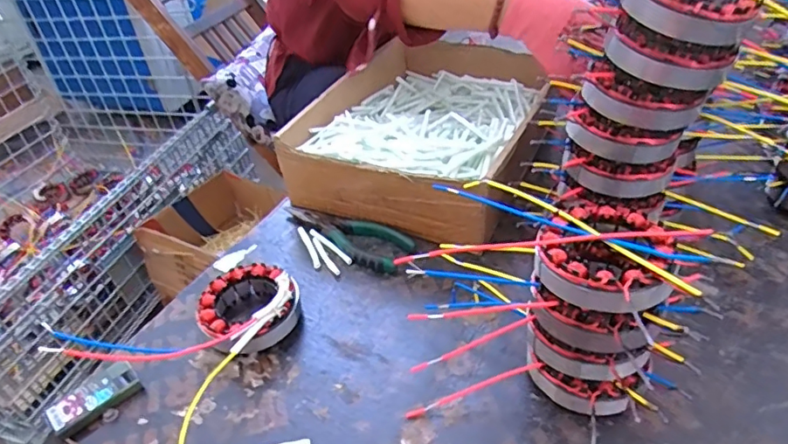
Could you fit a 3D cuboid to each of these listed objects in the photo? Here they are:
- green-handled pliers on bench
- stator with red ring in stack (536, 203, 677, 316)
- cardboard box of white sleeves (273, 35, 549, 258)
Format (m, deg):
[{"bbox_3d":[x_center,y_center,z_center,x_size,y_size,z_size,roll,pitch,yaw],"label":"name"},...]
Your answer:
[{"bbox_3d":[-0.048,0.011,0.576,0.146,0.018,0.058,22,45,31],"label":"green-handled pliers on bench"},{"bbox_3d":[0.137,0.025,0.355,0.080,0.034,0.091,13,42,24],"label":"stator with red ring in stack"},{"bbox_3d":[0.049,-0.122,0.674,0.244,0.098,0.358,10,40,19],"label":"cardboard box of white sleeves"}]

